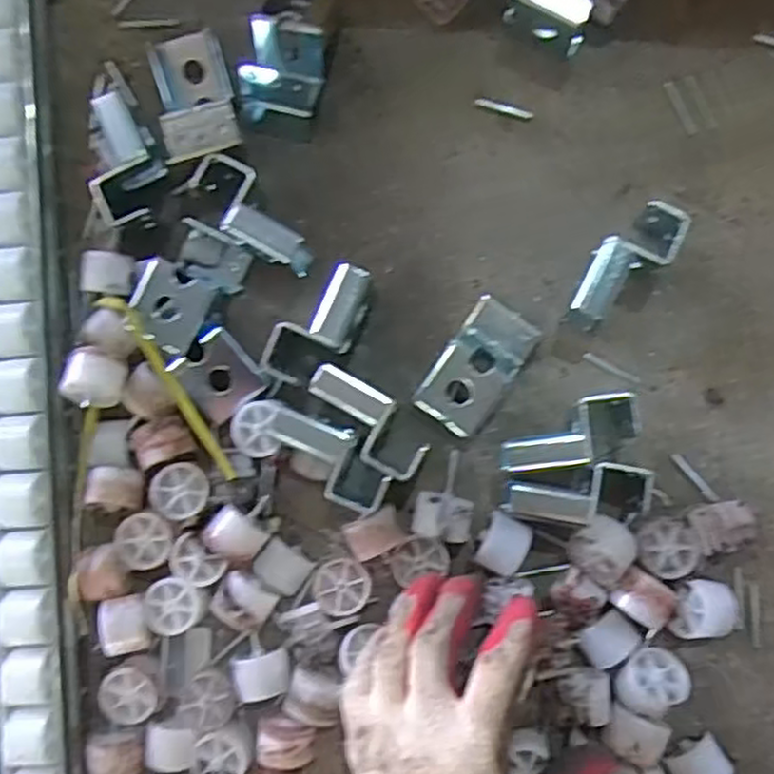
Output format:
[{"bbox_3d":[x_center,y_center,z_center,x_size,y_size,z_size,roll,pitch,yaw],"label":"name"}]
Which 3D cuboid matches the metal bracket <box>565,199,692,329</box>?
[{"bbox_3d":[0.143,-0.073,0.456,0.086,0.046,0.033,-43,85,0],"label":"metal bracket"}]

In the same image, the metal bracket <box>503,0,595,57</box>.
[{"bbox_3d":[0.101,-0.235,0.466,0.051,0.045,0.022,30,88,5],"label":"metal bracket"}]

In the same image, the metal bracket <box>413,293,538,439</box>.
[{"bbox_3d":[0.057,-0.012,0.464,0.045,0.032,0.083,34,89,5],"label":"metal bracket"}]

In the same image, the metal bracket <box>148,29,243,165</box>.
[{"bbox_3d":[-0.122,-0.184,0.477,0.047,0.031,0.084,-14,86,2],"label":"metal bracket"}]

